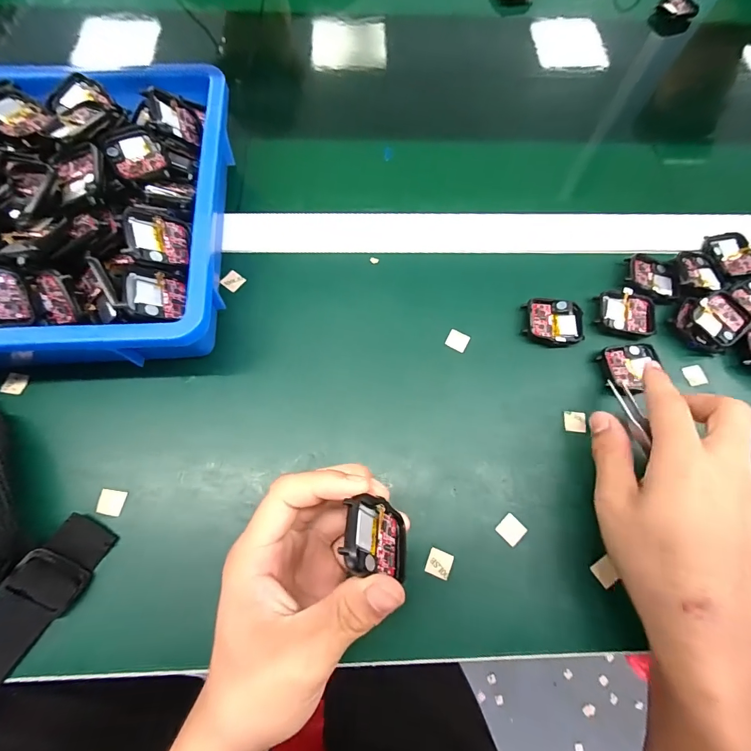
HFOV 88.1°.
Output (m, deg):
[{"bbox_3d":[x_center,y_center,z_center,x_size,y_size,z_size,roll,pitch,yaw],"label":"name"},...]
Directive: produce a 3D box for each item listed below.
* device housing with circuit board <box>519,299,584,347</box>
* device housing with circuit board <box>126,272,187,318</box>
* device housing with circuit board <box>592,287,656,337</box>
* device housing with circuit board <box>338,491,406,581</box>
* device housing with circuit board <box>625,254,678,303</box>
[{"bbox_3d":[0.142,-0.042,0.308,0.046,0.007,0.038,11,69,3],"label":"device housing with circuit board"},{"bbox_3d":[-0.144,-0.050,0.253,0.006,0.036,0.037,-28,62,36],"label":"device housing with circuit board"},{"bbox_3d":[0.204,-0.052,0.312,0.047,0.005,0.037,9,69,2],"label":"device housing with circuit board"},{"bbox_3d":[0.001,0.081,0.195,0.005,0.049,0.035,-26,46,28],"label":"device housing with circuit board"},{"bbox_3d":[0.231,-0.082,0.325,0.041,0.005,0.043,5,69,1],"label":"device housing with circuit board"}]

